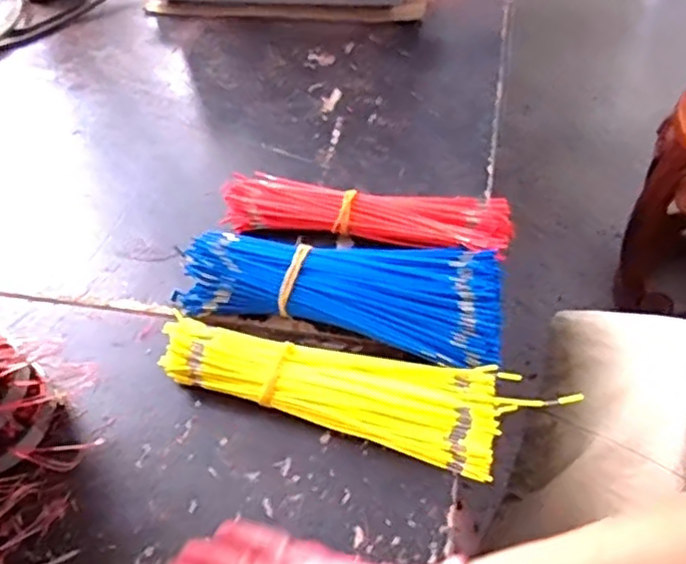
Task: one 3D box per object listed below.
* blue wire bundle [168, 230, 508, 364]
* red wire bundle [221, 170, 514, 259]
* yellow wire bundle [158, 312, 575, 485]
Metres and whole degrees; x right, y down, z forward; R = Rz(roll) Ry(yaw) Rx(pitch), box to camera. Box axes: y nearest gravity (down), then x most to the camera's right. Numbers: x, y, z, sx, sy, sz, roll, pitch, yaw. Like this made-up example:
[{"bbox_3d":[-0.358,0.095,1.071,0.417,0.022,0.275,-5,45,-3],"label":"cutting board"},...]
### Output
[{"bbox_3d":[0.001,-0.002,0.527,0.242,0.042,0.095,10,53,14],"label":"blue wire bundle"},{"bbox_3d":[0.019,-0.058,0.583,0.241,0.029,0.069,7,53,12],"label":"red wire bundle"},{"bbox_3d":[0.002,0.067,0.478,0.268,0.033,0.074,14,54,17],"label":"yellow wire bundle"}]

